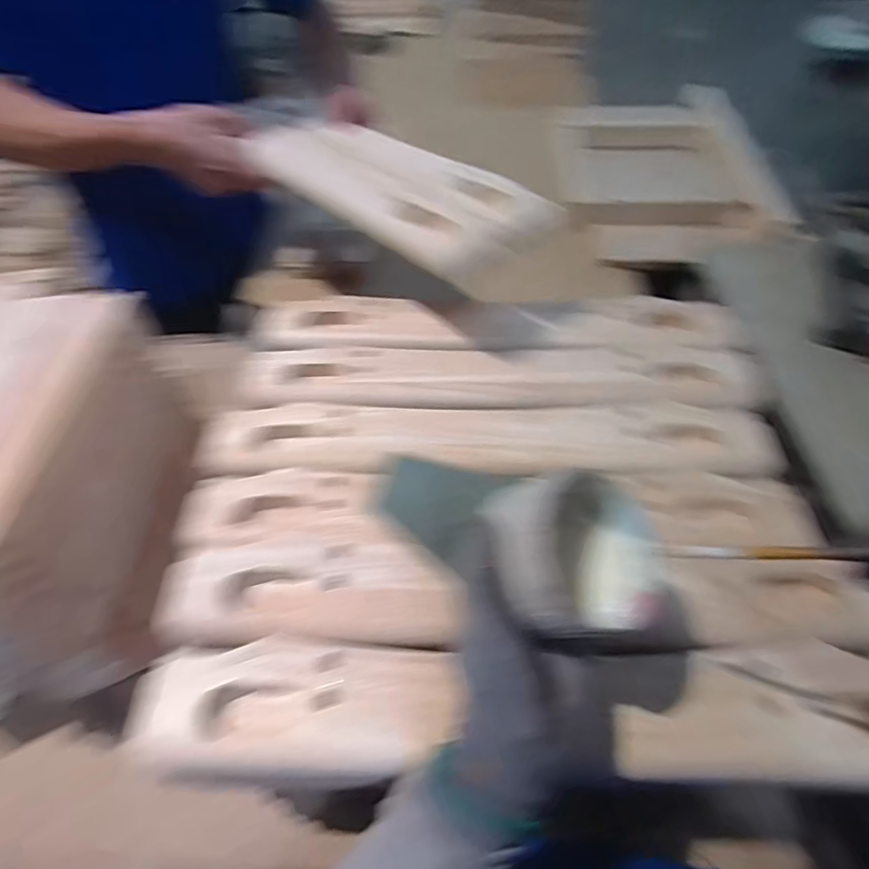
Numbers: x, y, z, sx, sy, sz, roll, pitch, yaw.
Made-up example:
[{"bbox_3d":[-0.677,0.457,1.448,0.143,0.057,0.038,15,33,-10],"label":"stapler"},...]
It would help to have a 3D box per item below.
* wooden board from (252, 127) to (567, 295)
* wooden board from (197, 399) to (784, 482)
[{"bbox_3d":[-0.052,-0.257,0.527,0.355,0.027,0.144,36,63,27],"label":"wooden board"},{"bbox_3d":[0.046,-0.003,0.464,0.506,0.022,0.082,0,55,3],"label":"wooden board"}]

